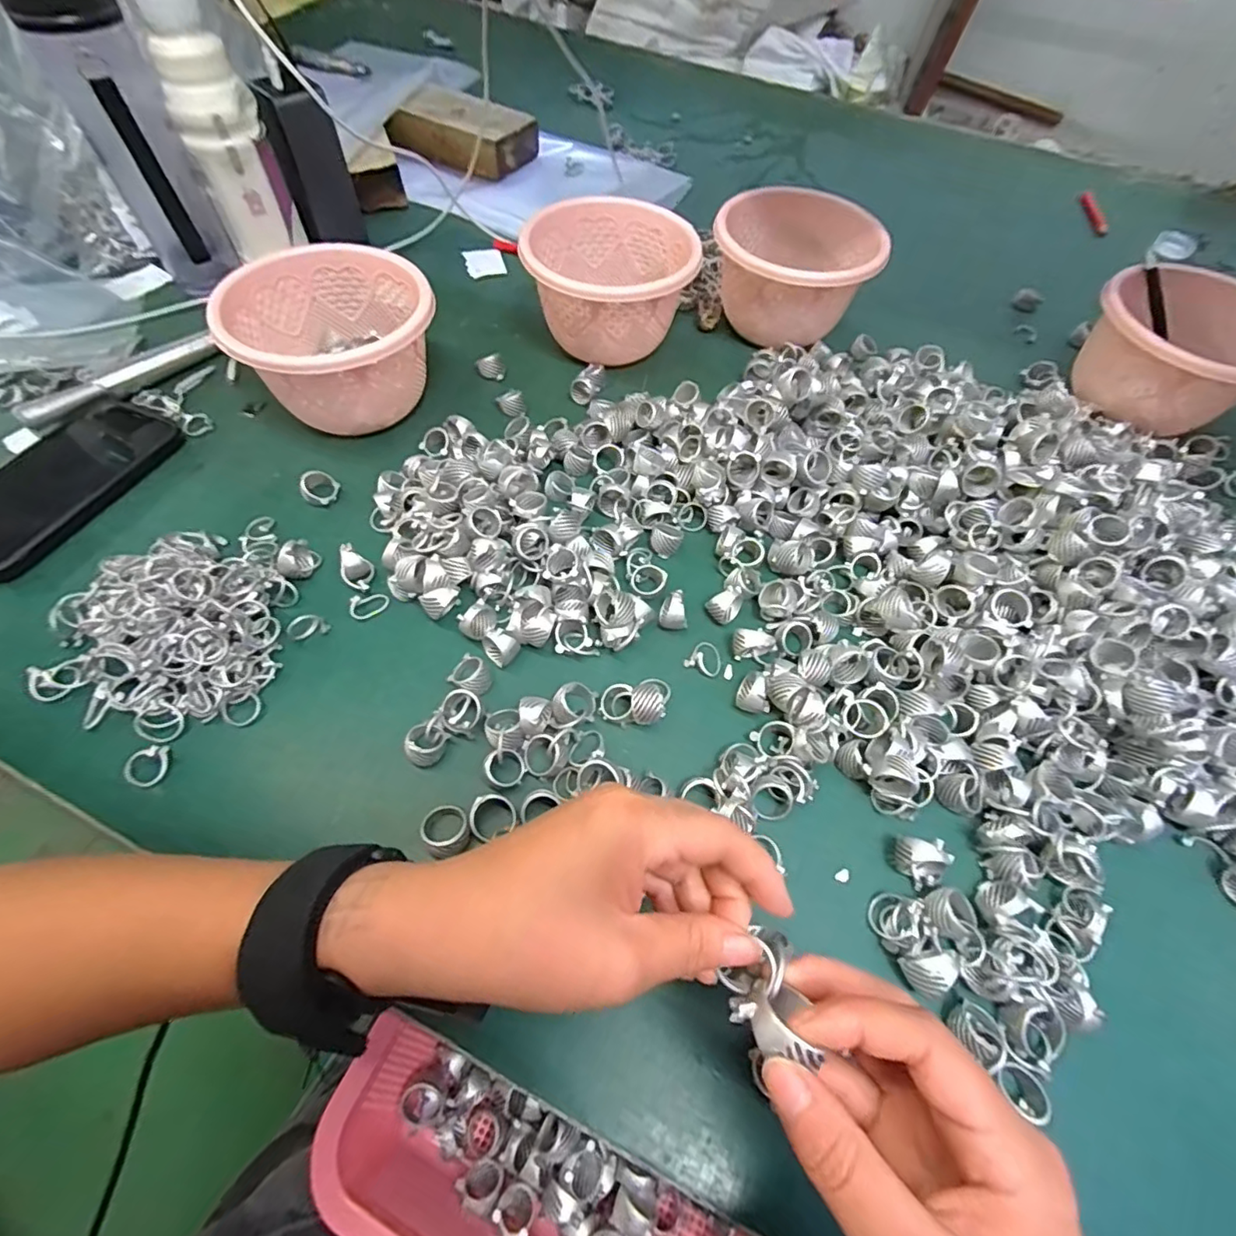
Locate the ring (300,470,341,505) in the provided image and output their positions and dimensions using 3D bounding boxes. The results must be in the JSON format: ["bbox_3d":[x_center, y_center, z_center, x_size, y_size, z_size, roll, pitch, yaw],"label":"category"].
[{"bbox_3d":[-0.218,-0.096,0.412,0.025,0.015,0.023,1,59,-2],"label":"ring"}]

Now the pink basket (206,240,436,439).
[{"bbox_3d":[-0.211,-0.206,0.434,0.137,0.089,0.133,-19,61,-14],"label":"pink basket"}]

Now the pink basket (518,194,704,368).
[{"bbox_3d":[-0.007,-0.286,0.490,0.142,0.081,0.125,9,59,2],"label":"pink basket"}]

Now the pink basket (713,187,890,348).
[{"bbox_3d":[0.155,-0.309,0.510,0.143,0.082,0.120,20,60,9],"label":"pink basket"}]

